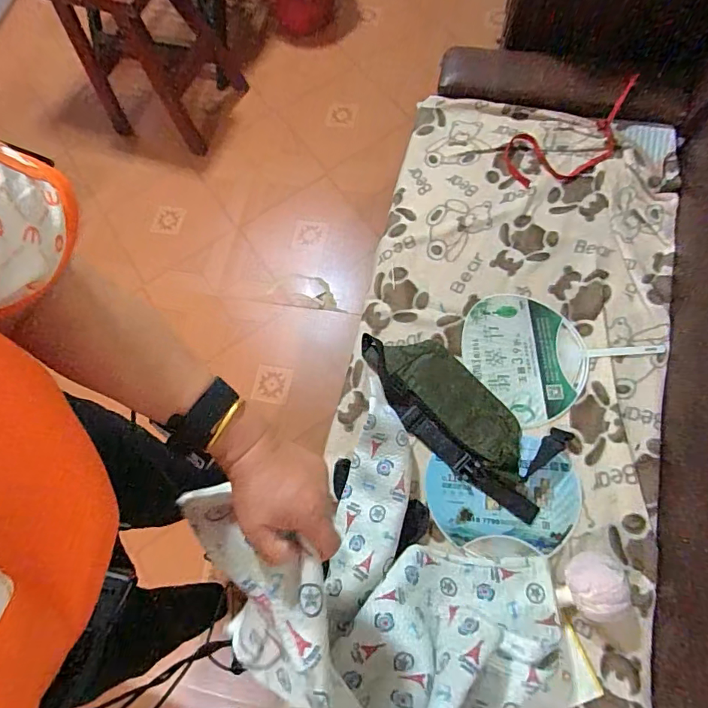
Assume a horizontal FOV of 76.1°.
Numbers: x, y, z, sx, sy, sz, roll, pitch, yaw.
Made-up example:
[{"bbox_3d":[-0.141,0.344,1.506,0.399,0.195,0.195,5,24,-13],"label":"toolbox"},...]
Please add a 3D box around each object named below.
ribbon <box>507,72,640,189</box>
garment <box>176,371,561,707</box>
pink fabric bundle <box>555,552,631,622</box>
[{"bbox_3d":[0.430,-0.418,0.866,0.277,0.062,0.127,-21,72,-5],"label":"ribbon"},{"bbox_3d":[0.041,0.279,0.506,0.341,0.313,0.375,-1,72,2],"label":"garment"},{"bbox_3d":[0.328,0.318,0.619,0.071,0.075,0.081,25,74,10],"label":"pink fabric bundle"}]

